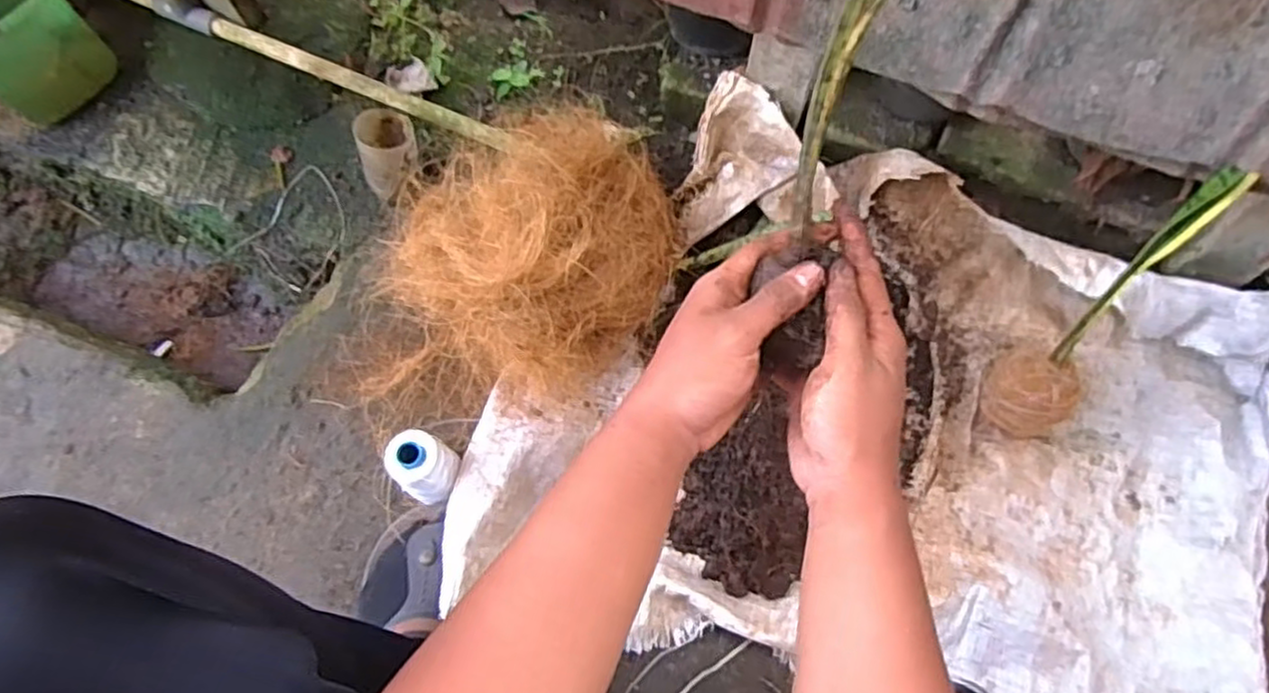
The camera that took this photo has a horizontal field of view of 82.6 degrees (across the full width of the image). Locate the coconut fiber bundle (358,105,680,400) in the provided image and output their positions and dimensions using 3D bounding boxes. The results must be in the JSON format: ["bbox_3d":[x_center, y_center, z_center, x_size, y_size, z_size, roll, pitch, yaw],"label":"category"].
[{"bbox_3d":[-0.120,-0.091,0.738,0.307,0.194,0.236,-4,69,0],"label":"coconut fiber bundle"}]

